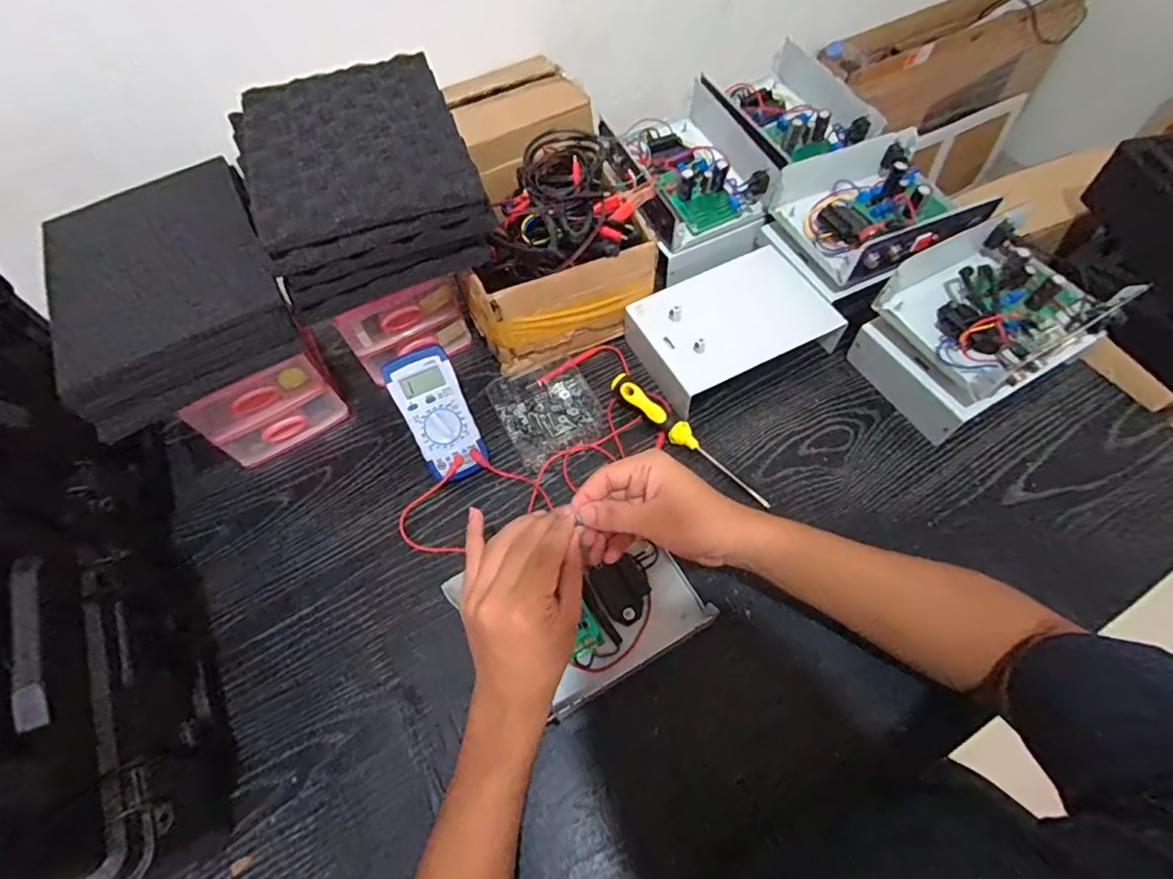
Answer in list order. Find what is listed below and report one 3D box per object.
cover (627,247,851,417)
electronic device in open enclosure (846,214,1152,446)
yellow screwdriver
[{"bbox_3d":[0.168,-0.132,0.643,0.217,0.066,0.140,-26,63,-10],"label":"cover"},{"bbox_3d":[0.427,-0.120,0.597,0.207,0.113,0.153,-31,64,-12],"label":"electronic device in open enclosure"},{"bbox_3d":[0.109,-0.002,0.600,0.209,0.026,0.026,41,71,15],"label":"yellow screwdriver"}]

